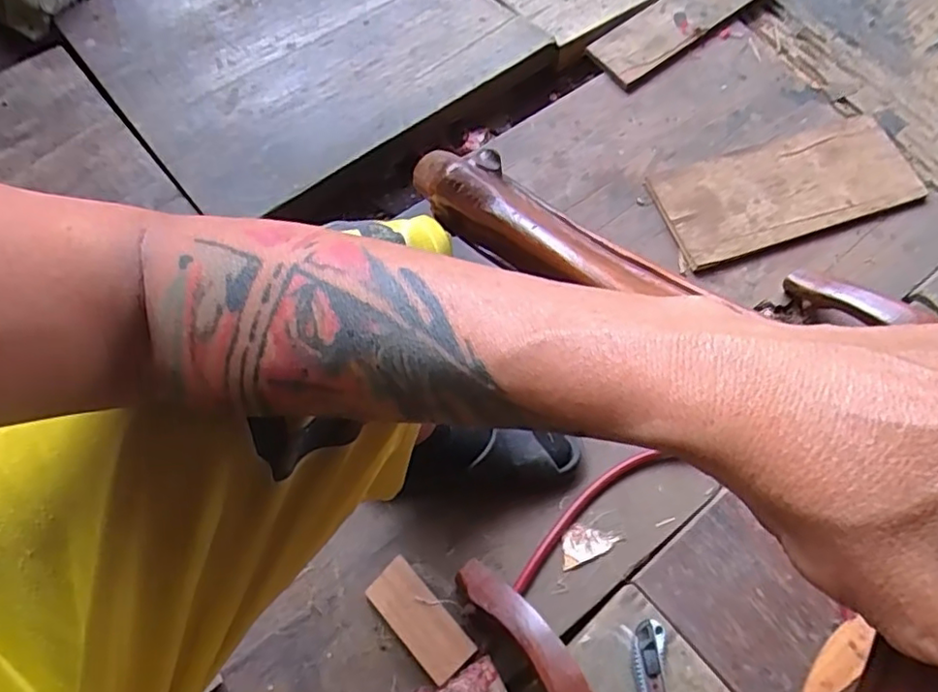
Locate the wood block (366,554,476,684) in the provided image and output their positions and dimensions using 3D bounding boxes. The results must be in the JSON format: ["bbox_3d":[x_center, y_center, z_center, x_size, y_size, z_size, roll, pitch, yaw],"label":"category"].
[{"bbox_3d":[-0.054,0.301,0.671,0.055,0.022,0.127,-39,71,-17],"label":"wood block"}]

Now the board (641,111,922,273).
[{"bbox_3d":[0.487,-0.245,0.928,0.416,0.016,0.166,-18,67,-9],"label":"board"}]

